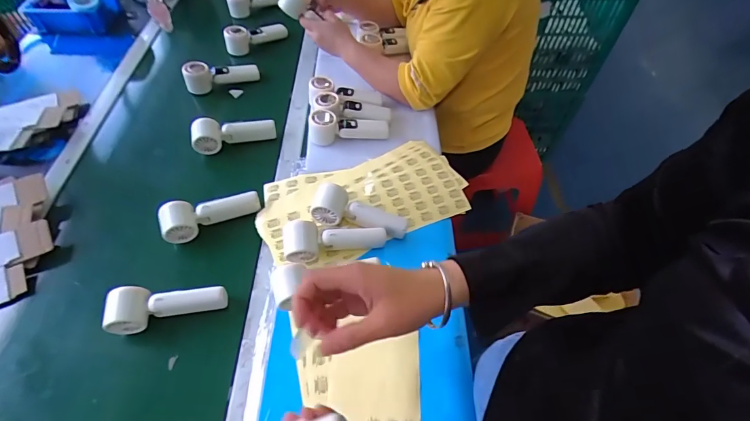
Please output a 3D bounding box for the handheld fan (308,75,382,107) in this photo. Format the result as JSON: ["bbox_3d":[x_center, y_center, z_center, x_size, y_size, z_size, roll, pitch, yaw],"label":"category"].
[{"bbox_3d":[-0.065,-0.252,0.866,0.163,0.053,0.066,5,53,-13],"label":"handheld fan"}]

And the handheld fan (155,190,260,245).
[{"bbox_3d":[-0.288,0.003,0.689,0.166,0.056,0.050,-21,57,-12],"label":"handheld fan"}]

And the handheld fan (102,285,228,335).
[{"bbox_3d":[-0.311,0.136,0.587,0.161,0.051,0.051,-13,55,-7],"label":"handheld fan"}]

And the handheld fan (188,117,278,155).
[{"bbox_3d":[-0.290,-0.162,0.805,0.163,0.051,0.043,-11,55,-6],"label":"handheld fan"}]

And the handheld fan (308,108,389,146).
[{"bbox_3d":[-0.054,-0.171,0.816,0.167,0.053,0.053,-2,52,-17],"label":"handheld fan"}]

